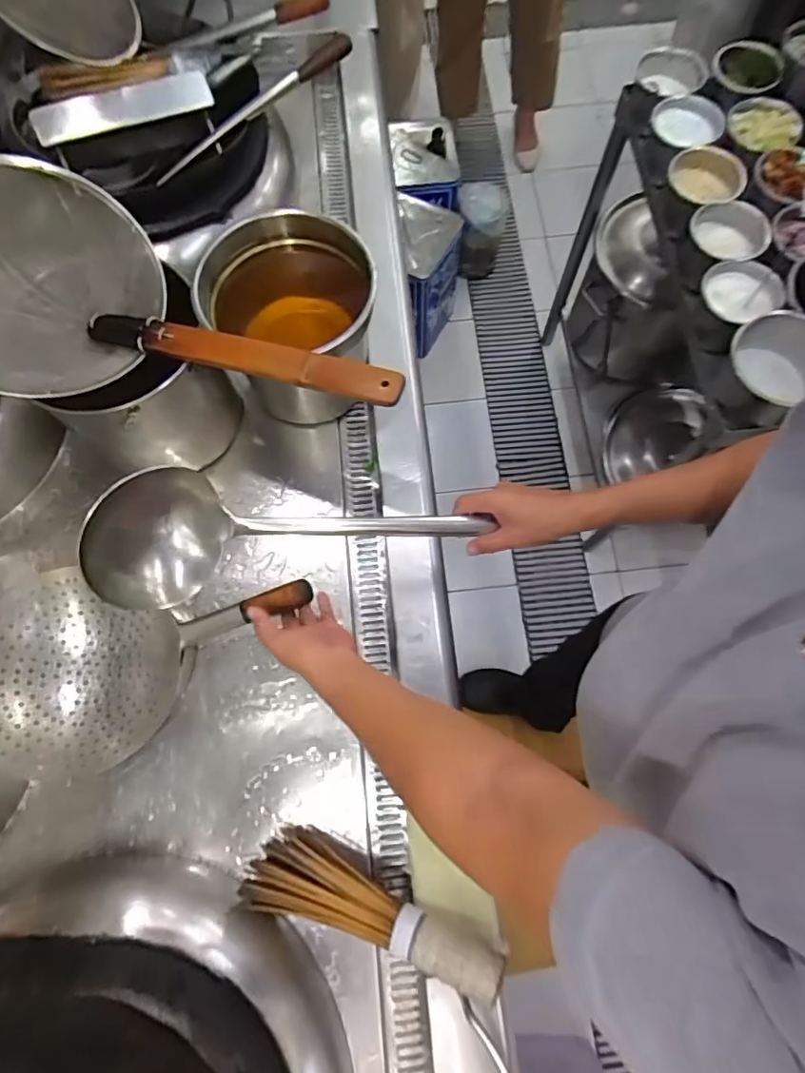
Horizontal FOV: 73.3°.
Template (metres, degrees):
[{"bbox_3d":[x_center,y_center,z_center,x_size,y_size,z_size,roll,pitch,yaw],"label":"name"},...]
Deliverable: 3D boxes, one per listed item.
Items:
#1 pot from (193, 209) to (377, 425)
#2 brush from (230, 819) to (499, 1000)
[{"bbox_3d":[-0.150,-0.299,0.782,0.223,0.204,0.210,0,73,1],"label":"pot"},{"bbox_3d":[-0.034,0.433,0.617,0.309,0.063,0.089,14,74,19],"label":"brush"}]

